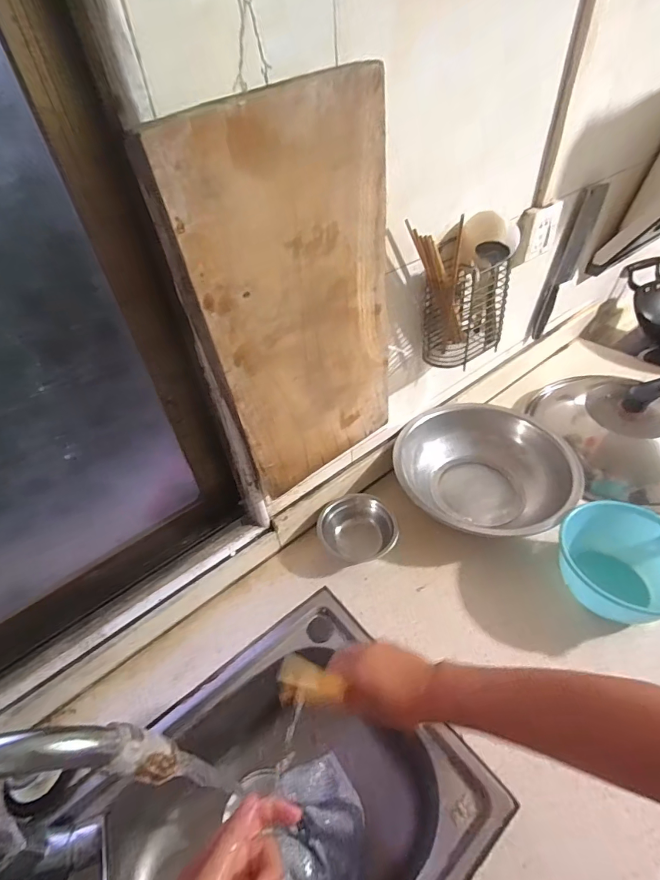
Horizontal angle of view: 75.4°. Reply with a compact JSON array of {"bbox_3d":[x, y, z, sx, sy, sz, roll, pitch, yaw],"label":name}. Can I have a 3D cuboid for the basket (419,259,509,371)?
[{"bbox_3d":[0.221,-0.203,0.695,0.132,0.148,0.076,-33,50,-26],"label":"basket"}]

